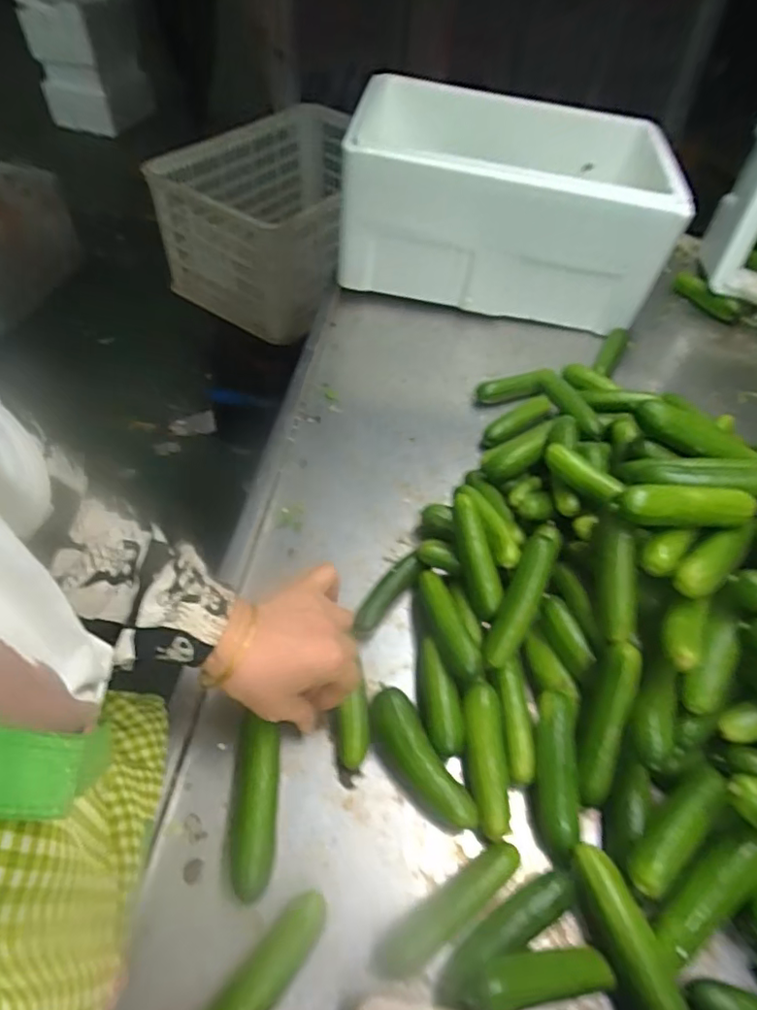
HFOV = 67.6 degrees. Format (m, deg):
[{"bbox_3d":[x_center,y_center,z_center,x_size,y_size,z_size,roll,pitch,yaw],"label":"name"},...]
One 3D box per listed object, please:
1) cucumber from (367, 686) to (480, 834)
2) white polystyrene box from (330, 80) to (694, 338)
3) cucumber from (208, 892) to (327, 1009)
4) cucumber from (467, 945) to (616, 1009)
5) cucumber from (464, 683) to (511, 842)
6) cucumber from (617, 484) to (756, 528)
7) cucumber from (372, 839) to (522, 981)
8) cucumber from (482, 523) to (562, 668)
[{"bbox_3d":[0.032,0.205,0.454,0.034,0.030,0.116,-26,59,-22],"label":"cucumber"},{"bbox_3d":[0.196,-0.482,0.881,0.461,0.177,0.347,12,52,4],"label":"white polystyrene box"},{"bbox_3d":[-0.079,0.313,0.364,0.029,0.032,0.122,37,58,21],"label":"cucumber"},{"bbox_3d":[0.102,0.302,0.360,0.102,0.020,0.027,11,48,-23],"label":"cucumber"},{"bbox_3d":[0.086,0.201,0.449,0.031,0.024,0.107,2,52,-3],"label":"cucumber"},{"bbox_3d":[0.254,-0.001,0.463,0.116,0.028,0.028,-1,53,-6],"label":"cucumber"},{"bbox_3d":[0.052,0.287,0.399,0.120,0.020,0.029,-24,58,-21],"label":"cucumber"},{"bbox_3d":[0.133,0.080,0.513,0.028,0.032,0.142,25,69,16],"label":"cucumber"}]

